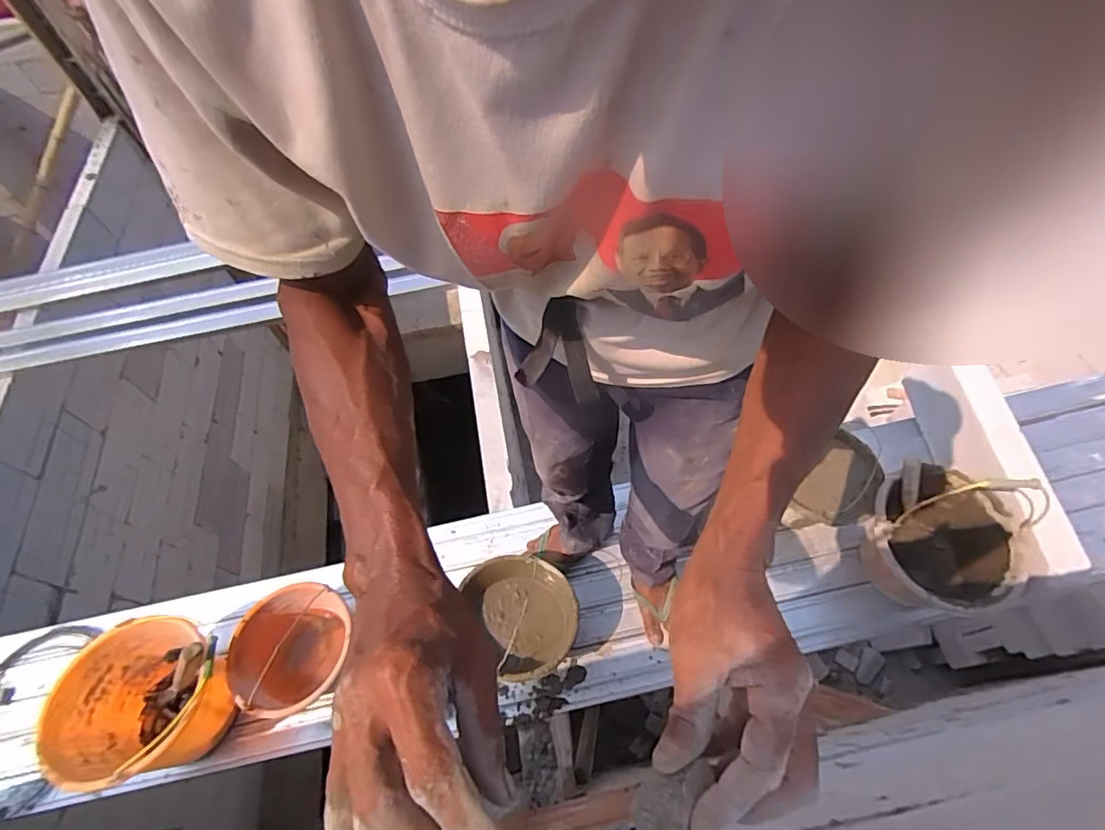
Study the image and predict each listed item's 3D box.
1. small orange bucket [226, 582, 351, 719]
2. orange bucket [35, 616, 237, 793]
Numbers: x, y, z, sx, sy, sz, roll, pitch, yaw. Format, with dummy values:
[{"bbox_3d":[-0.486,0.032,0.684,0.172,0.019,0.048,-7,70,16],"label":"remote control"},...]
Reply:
[{"bbox_3d":[-0.553,0.508,1.180,0.239,0.179,0.258,-2,58,3],"label":"small orange bucket"},{"bbox_3d":[-0.815,0.589,1.115,0.303,0.228,0.292,9,59,9],"label":"orange bucket"}]

